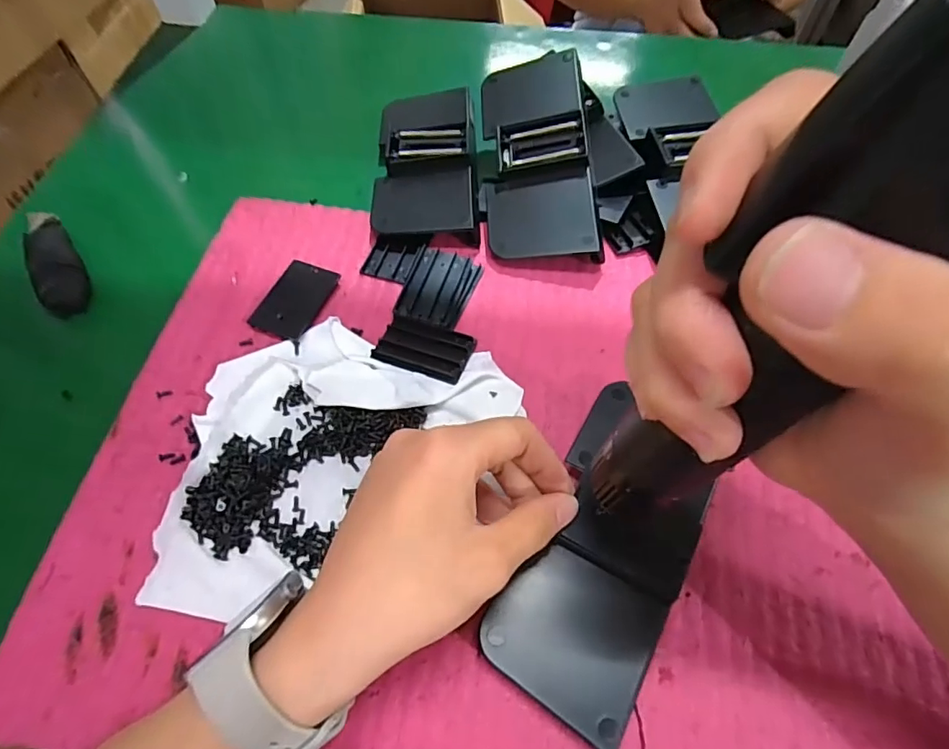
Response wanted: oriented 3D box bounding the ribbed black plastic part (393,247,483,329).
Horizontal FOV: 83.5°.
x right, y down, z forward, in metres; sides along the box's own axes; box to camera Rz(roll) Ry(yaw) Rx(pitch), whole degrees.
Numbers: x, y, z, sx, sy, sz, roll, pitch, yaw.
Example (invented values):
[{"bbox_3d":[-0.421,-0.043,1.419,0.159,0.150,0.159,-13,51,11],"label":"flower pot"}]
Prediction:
[{"bbox_3d":[-0.022,-0.055,0.338,0.042,0.007,0.054,16,63,8],"label":"ribbed black plastic part"}]

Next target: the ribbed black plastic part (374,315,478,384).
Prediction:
[{"bbox_3d":[-0.030,-0.016,0.319,0.054,0.005,0.036,19,64,10],"label":"ribbed black plastic part"}]

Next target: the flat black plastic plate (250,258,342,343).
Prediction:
[{"bbox_3d":[-0.114,-0.048,0.339,0.035,0.006,0.055,19,64,10],"label":"flat black plastic plate"}]

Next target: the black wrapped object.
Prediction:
[{"bbox_3d":[-0.282,-0.079,0.358,0.028,0.016,0.096,-27,65,-14],"label":"black wrapped object"}]

